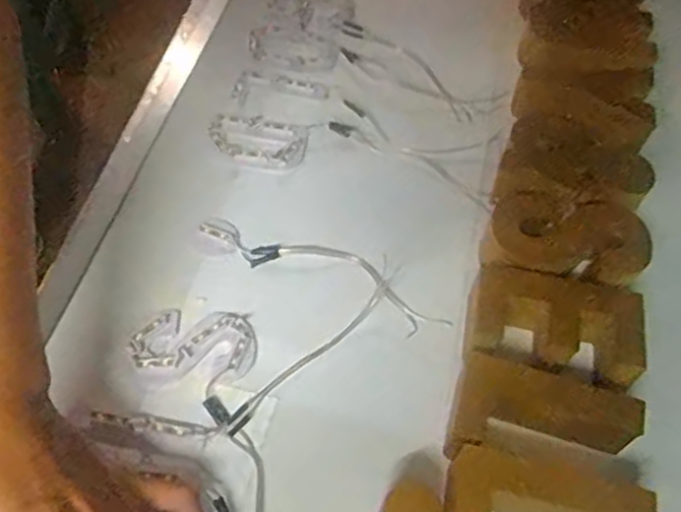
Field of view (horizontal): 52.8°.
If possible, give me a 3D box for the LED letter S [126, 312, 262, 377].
[{"bbox_3d":[-0.098,0.059,0.462,0.082,0.007,0.047,2,56,-4],"label":"LED letter S"}]

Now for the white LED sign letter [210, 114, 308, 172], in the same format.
[{"bbox_3d":[-0.068,-0.095,0.565,0.078,0.004,0.050,15,56,5],"label":"white LED sign letter"}]

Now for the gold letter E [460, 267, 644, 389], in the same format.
[{"bbox_3d":[0.144,0.048,0.467,0.112,0.034,0.064,15,56,5],"label":"gold letter E"}]

